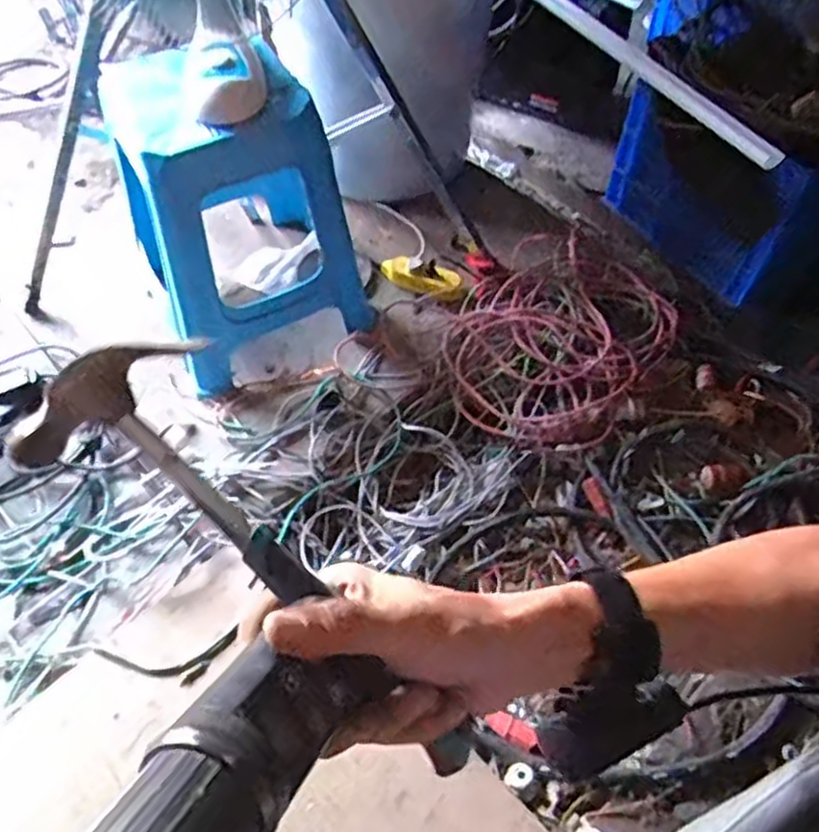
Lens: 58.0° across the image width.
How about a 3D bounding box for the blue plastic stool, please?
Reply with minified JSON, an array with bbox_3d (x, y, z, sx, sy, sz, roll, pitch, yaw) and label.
[{"bbox_3d":[-0.294,-0.333,1.267,0.334,0.473,0.280,-26,60,-17],"label":"blue plastic stool"}]

